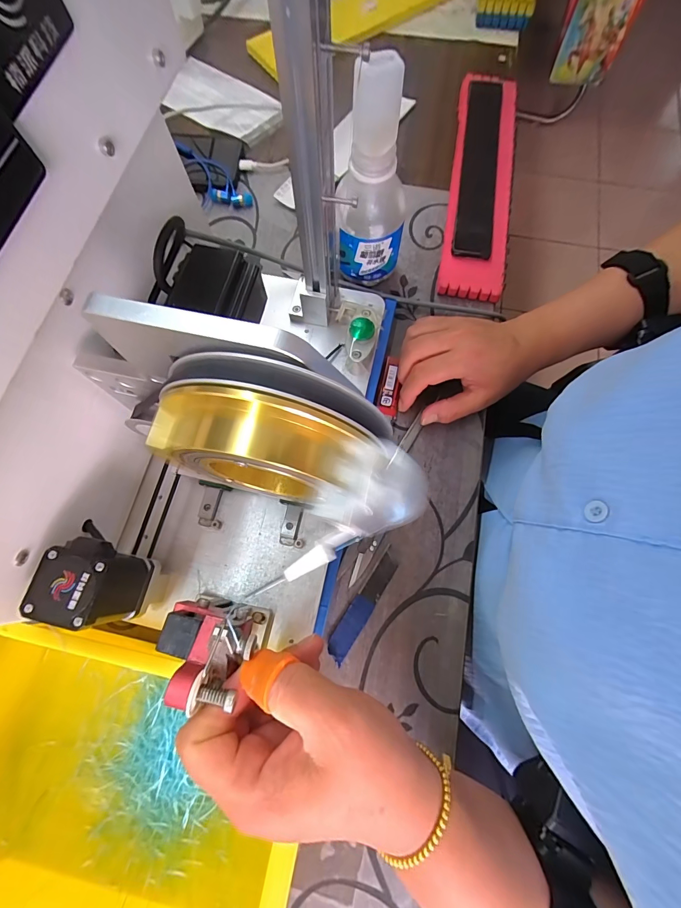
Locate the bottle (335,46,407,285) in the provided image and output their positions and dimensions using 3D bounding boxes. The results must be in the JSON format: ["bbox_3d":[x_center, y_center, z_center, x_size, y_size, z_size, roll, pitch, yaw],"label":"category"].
[{"bbox_3d":[0.030,-0.229,0.329,0.062,0.175,0.058,7,73,2],"label":"bottle"}]

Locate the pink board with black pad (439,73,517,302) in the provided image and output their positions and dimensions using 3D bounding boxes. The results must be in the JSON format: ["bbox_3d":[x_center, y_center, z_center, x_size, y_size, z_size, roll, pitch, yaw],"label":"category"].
[{"bbox_3d":[0.164,-0.319,0.435,0.068,0.026,0.313,9,73,3],"label":"pink board with black pad"}]

